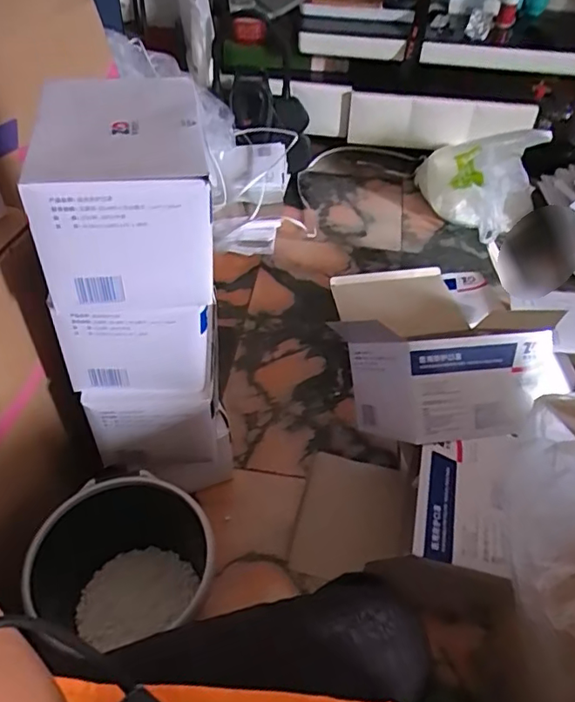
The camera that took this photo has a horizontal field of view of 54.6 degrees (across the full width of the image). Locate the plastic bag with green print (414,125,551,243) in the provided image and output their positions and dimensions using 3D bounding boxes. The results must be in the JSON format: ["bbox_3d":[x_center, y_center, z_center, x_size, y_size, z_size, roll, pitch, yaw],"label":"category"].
[{"bbox_3d":[0.573,-0.575,1.714,0.381,0.269,0.220,30,54,23],"label":"plastic bag with green print"}]

